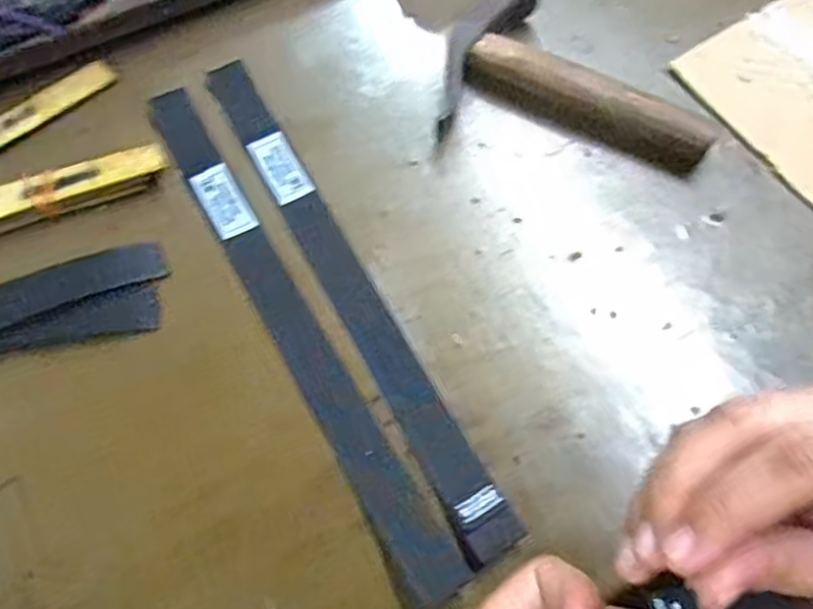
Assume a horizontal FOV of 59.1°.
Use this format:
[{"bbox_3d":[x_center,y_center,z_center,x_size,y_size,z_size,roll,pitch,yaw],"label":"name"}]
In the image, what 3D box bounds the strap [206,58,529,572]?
[{"bbox_3d":[-0.035,-0.016,0.388,0.027,0.009,0.323,-27,71,-11],"label":"strap"}]

